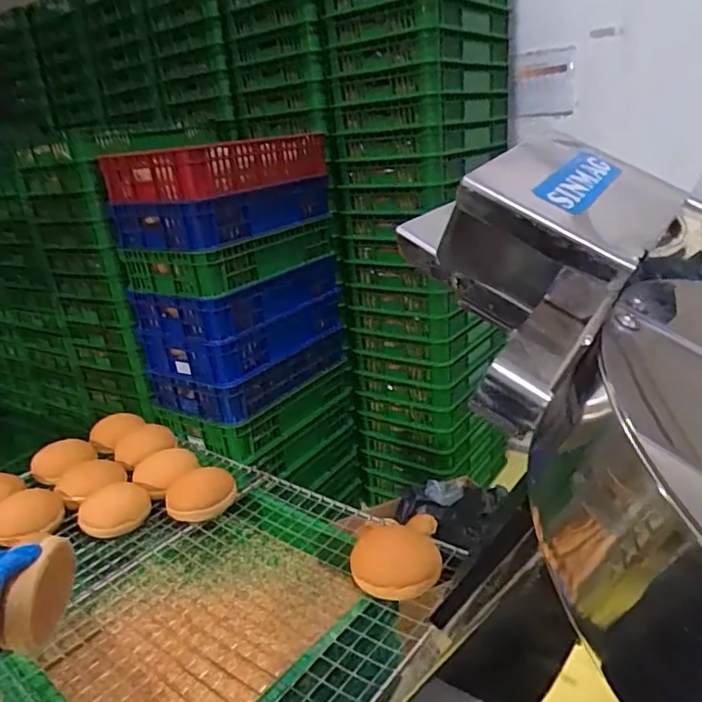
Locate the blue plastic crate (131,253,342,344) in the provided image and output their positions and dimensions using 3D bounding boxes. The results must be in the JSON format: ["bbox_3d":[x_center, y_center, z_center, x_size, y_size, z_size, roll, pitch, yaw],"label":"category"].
[{"bbox_3d":[-0.360,-0.185,1.935,0.366,0.147,0.591,7,24,30],"label":"blue plastic crate"}]

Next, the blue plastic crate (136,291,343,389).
[{"bbox_3d":[-0.346,-0.072,1.955,0.359,0.137,0.580,7,24,30],"label":"blue plastic crate"}]

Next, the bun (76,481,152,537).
[{"bbox_3d":[-0.400,0.265,0.984,0.115,0.035,0.104,-8,21,-7],"label":"bun"}]

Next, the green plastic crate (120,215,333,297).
[{"bbox_3d":[-0.367,-0.317,1.883,0.361,0.125,0.607,7,24,30],"label":"green plastic crate"}]

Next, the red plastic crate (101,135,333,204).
[{"bbox_3d":[-0.390,-0.561,1.785,0.405,0.132,0.594,5,23,26],"label":"red plastic crate"}]

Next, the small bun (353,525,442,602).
[{"bbox_3d":[0.062,0.282,0.793,0.121,0.044,0.109,-1,21,12],"label":"small bun"}]

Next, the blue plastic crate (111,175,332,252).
[{"bbox_3d":[-0.374,-0.434,1.818,0.370,0.125,0.589,7,24,30],"label":"blue plastic crate"}]

